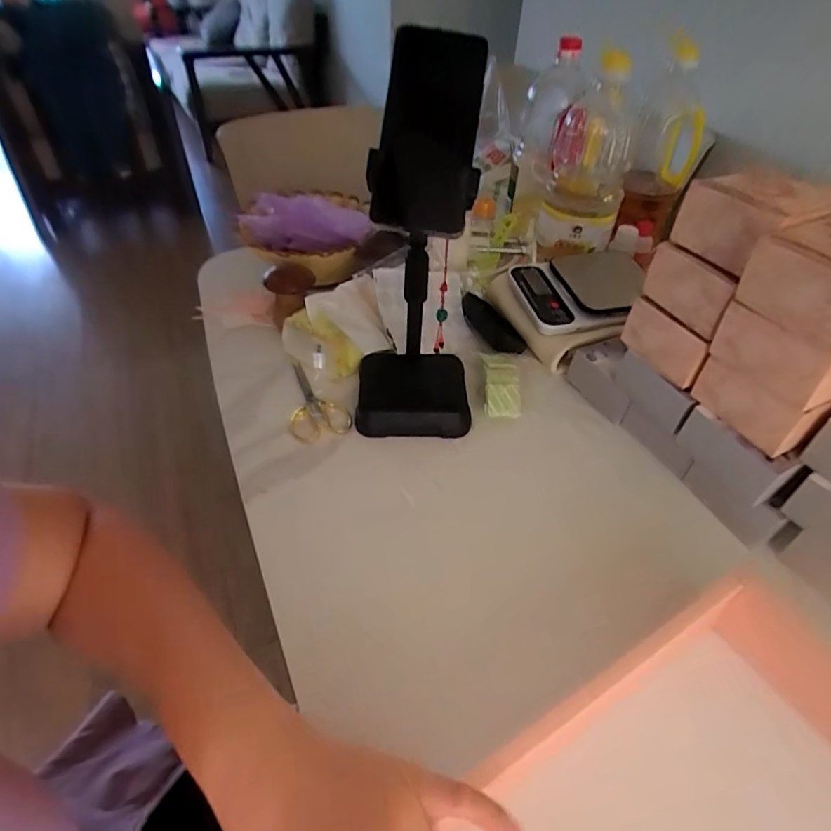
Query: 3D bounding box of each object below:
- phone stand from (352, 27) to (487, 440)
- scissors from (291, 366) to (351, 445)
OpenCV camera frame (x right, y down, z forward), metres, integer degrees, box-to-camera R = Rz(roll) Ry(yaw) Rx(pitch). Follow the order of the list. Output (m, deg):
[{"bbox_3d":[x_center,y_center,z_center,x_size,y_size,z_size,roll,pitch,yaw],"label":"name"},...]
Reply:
[{"bbox_3d":[0.002,-0.131,0.467,0.126,0.333,0.116,1,44,-3],"label":"phone stand"},{"bbox_3d":[-0.112,-0.023,0.569,0.063,0.010,0.131,-8,46,-13],"label":"scissors"}]

